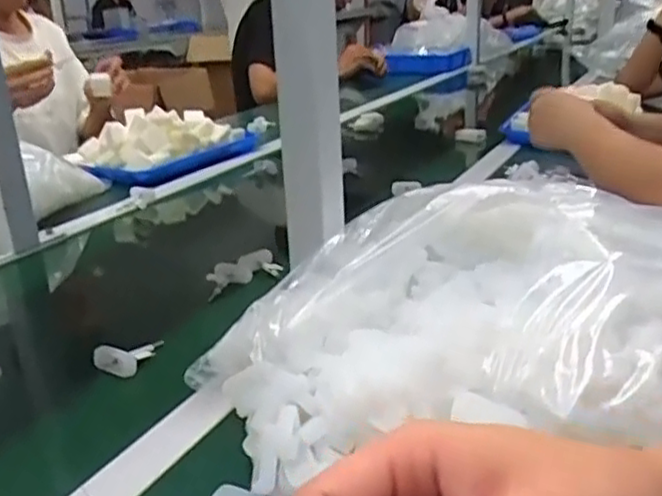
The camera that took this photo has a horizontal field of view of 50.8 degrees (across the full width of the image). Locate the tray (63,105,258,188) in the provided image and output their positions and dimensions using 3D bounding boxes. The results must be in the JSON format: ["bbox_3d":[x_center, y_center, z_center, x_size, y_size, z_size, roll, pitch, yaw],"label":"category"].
[{"bbox_3d":[-0.299,-0.194,1.248,0.201,0.095,0.316,13,27,36],"label":"tray"}]

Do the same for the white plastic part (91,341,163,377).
[{"bbox_3d":[-0.171,0.091,0.602,0.059,0.024,0.027,-19,26,-35],"label":"white plastic part"}]

